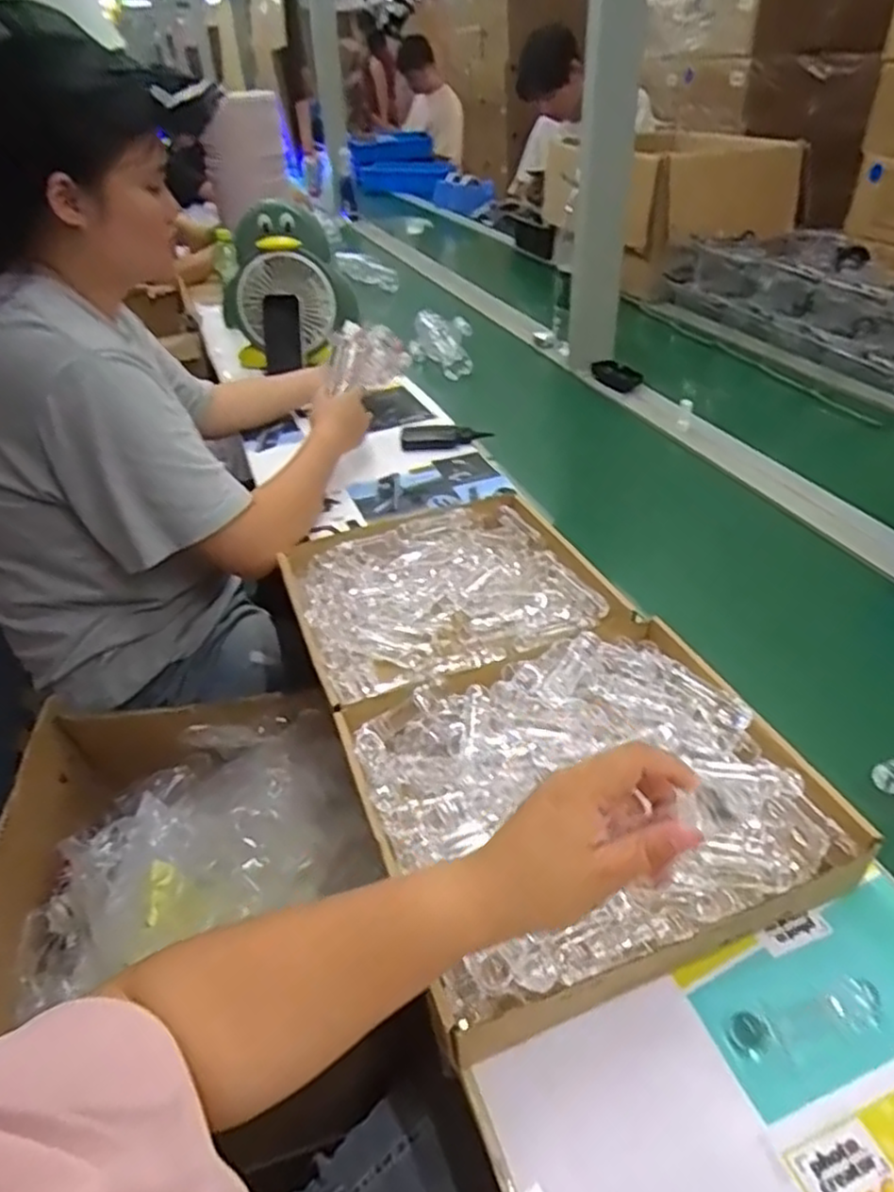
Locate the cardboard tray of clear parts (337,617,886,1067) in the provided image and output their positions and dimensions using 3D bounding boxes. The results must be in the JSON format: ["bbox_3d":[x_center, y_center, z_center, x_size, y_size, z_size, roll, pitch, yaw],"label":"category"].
[{"bbox_3d":[0.100,0.146,0.556,0.313,0.070,0.278,-15,39,-15],"label":"cardboard tray of clear parts"}]

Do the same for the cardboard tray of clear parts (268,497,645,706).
[{"bbox_3d":[-0.002,-0.008,0.764,0.308,0.052,0.294,-15,39,-15],"label":"cardboard tray of clear parts"}]

